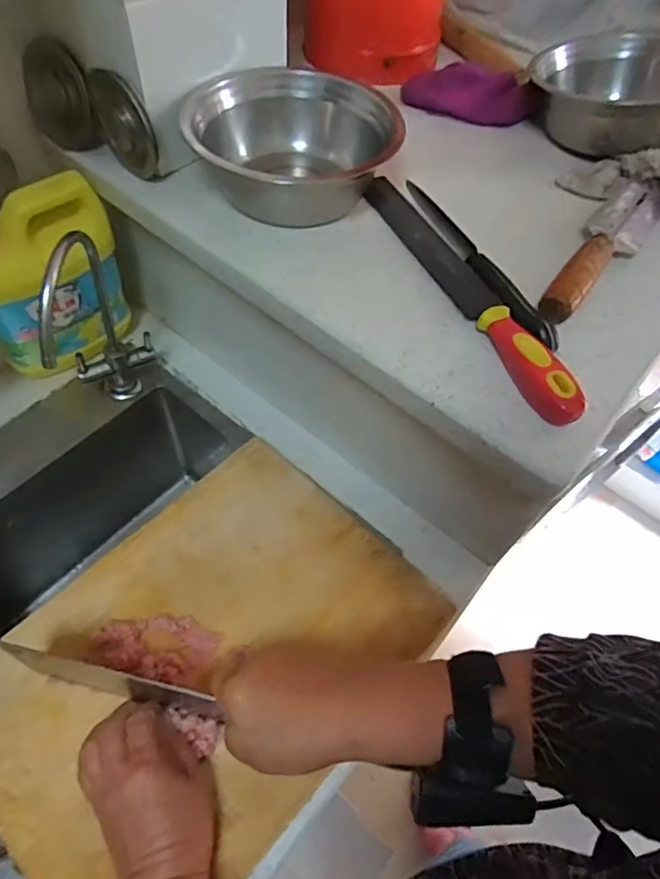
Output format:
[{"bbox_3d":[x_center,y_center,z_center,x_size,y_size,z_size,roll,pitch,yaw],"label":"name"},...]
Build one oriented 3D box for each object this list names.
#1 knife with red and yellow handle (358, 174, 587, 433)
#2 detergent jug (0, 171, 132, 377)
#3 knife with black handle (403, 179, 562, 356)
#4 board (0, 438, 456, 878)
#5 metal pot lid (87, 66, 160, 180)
[{"bbox_3d":[0.104,-0.127,0.429,0.030,0.023,0.286,-20,60,-16],"label":"knife with red and yellow handle"},{"bbox_3d":[-0.276,-0.155,0.540,0.137,0.206,0.070,-20,60,-16],"label":"detergent jug"},{"bbox_3d":[0.115,-0.151,0.445,0.021,0.008,0.218,-29,59,-2],"label":"knife with black handle"},{"bbox_3d":[-0.104,0.184,0.478,0.271,0.021,0.371,38,62,19],"label":"board"},{"bbox_3d":[-0.175,-0.270,0.464,0.018,0.078,0.075,-35,65,-23],"label":"metal pot lid"}]

